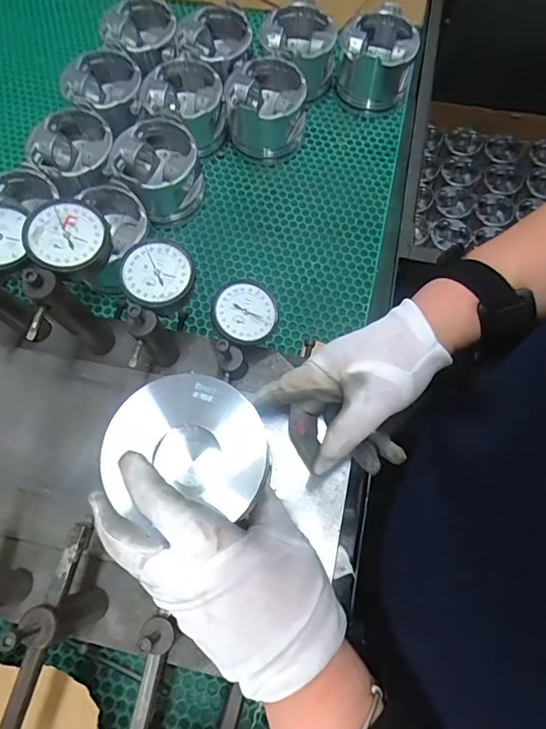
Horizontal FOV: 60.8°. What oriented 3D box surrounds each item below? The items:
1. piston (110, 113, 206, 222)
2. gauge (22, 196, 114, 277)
[{"bbox_3d":[-0.140,-0.235,0.577,0.097,0.085,0.102,0,70,1],"label":"piston"},{"bbox_3d":[-0.143,-0.087,0.330,0.052,0.027,0.054,0,70,1],"label":"gauge"}]

